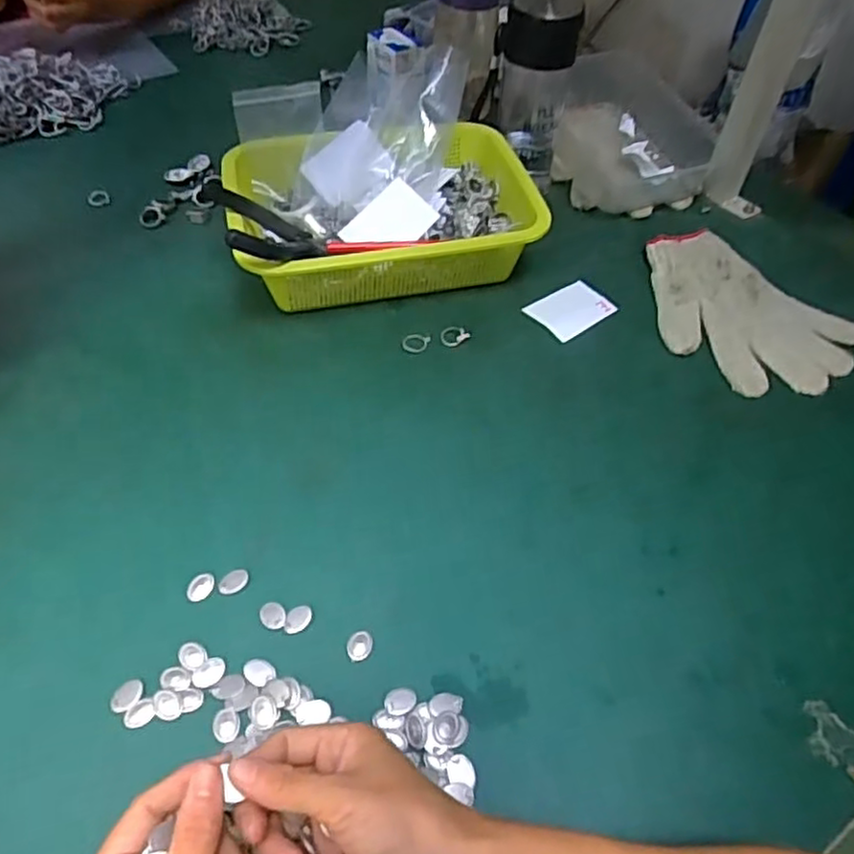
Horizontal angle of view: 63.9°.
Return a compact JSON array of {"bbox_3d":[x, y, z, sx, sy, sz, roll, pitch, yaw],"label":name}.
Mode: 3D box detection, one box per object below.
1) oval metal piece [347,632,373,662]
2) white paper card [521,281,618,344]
[{"bbox_3d":[-0.041,0.133,0.416,0.015,0.004,0.017,7,51,1],"label":"oval metal piece"},{"bbox_3d":[0.133,-0.107,0.625,0.073,0.004,0.054,-28,58,-24],"label":"white paper card"}]

